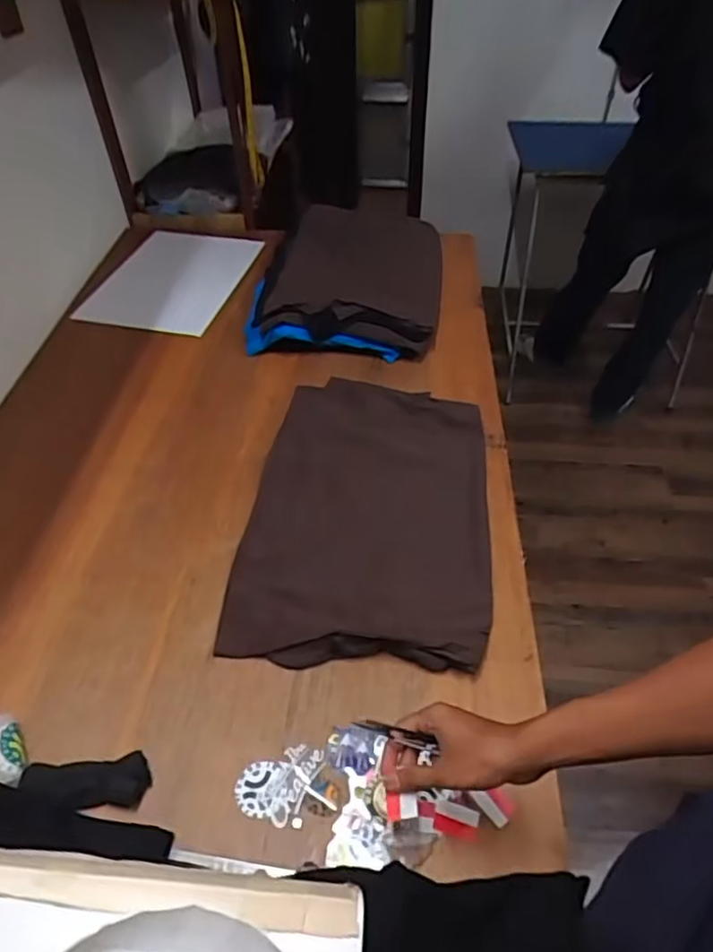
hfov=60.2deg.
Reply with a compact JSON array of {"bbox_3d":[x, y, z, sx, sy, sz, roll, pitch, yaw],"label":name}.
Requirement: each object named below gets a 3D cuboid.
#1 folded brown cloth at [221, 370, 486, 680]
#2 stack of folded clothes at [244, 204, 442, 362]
[{"bbox_3d":[0.022,0.027,0.911,0.348,0.043,0.530,5,46,5],"label":"folded brown cloth"},{"bbox_3d":[-0.008,-0.446,1.325,0.379,0.091,0.508,4,46,5],"label":"stack of folded clothes"}]

